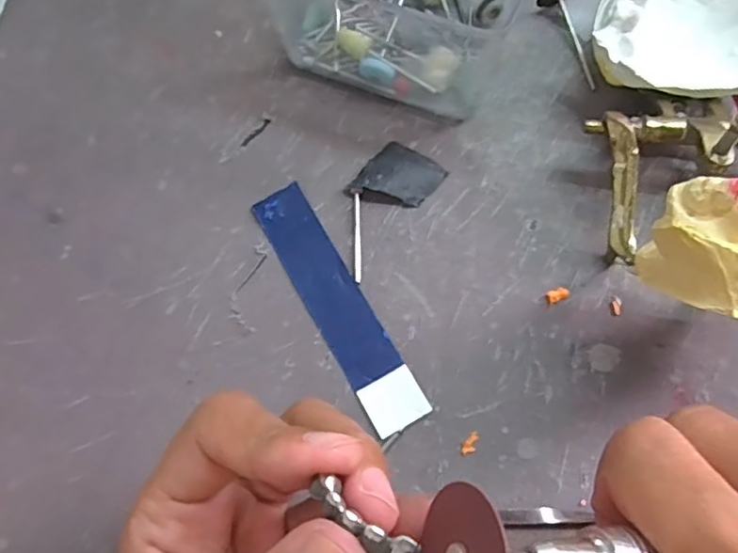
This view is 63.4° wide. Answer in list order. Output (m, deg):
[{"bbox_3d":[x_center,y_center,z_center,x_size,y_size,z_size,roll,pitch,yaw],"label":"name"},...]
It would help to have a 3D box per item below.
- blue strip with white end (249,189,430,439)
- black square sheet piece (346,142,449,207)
[{"bbox_3d":[-0.012,0.010,0.224,0.021,0.004,0.101,-30,74,-6],"label":"blue strip with white end"},{"bbox_3d":[0.012,-0.039,0.237,0.027,0.007,0.030,35,78,12],"label":"black square sheet piece"}]

